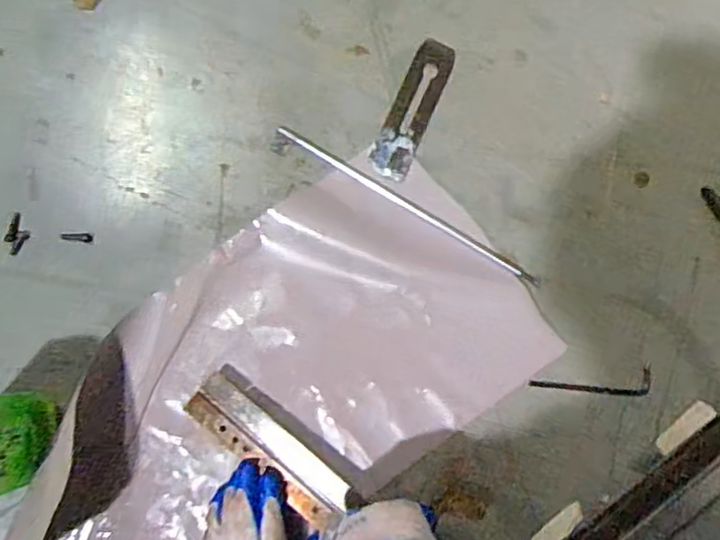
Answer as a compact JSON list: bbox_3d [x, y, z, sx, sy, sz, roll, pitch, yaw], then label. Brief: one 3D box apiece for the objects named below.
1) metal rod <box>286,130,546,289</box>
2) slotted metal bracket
[{"bbox_3d":[0.052,-0.069,0.701,0.325,0.009,0.011,31,84,2],"label":"metal rod"},{"bbox_3d":[0.060,-0.179,0.722,0.046,0.004,0.168,25,82,-6],"label":"slotted metal bracket"}]

